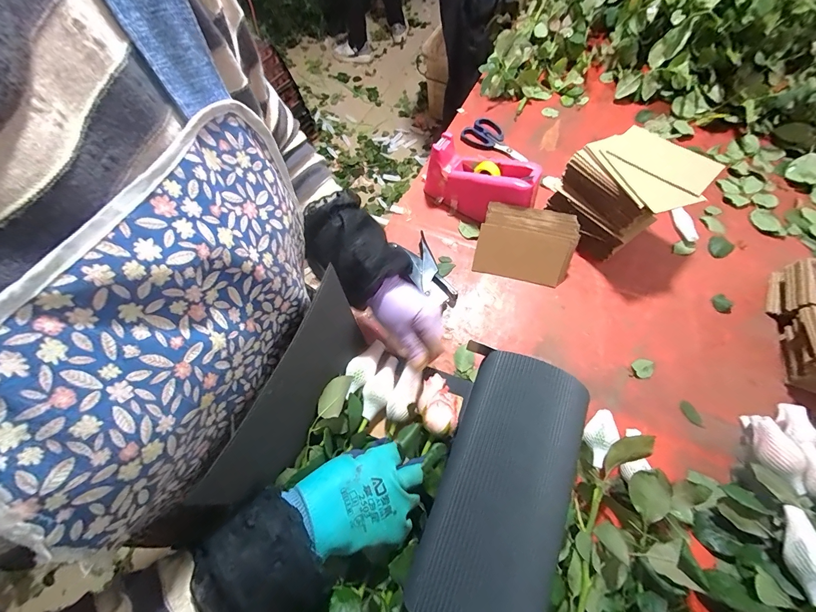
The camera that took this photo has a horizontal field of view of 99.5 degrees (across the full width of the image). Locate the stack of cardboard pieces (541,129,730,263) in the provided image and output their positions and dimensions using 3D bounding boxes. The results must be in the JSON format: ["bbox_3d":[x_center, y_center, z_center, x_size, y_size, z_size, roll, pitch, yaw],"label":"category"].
[{"bbox_3d":[0.337,-0.173,0.549,0.150,0.137,0.165,-36,67,-13],"label":"stack of cardboard pieces"}]

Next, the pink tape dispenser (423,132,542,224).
[{"bbox_3d":[0.119,-0.209,0.602,0.195,0.101,0.066,27,68,16],"label":"pink tape dispenser"}]

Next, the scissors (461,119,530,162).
[{"bbox_3d":[0.185,-0.339,0.714,0.154,0.015,0.072,39,73,20],"label":"scissors"}]

